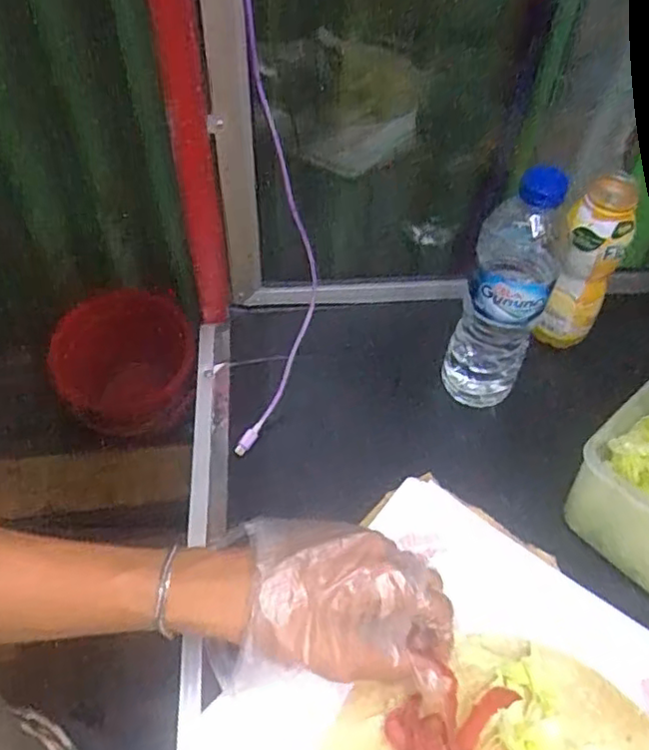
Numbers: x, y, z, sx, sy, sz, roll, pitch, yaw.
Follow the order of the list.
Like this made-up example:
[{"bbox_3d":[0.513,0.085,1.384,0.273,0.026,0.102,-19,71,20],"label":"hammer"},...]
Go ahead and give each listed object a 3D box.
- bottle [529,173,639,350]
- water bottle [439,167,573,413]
[{"bbox_3d":[0.240,-0.096,0.601,0.059,0.165,0.052,29,56,20],"label":"bottle"},{"bbox_3d":[0.146,-0.058,0.531,0.064,0.215,0.054,21,54,14],"label":"water bottle"}]

